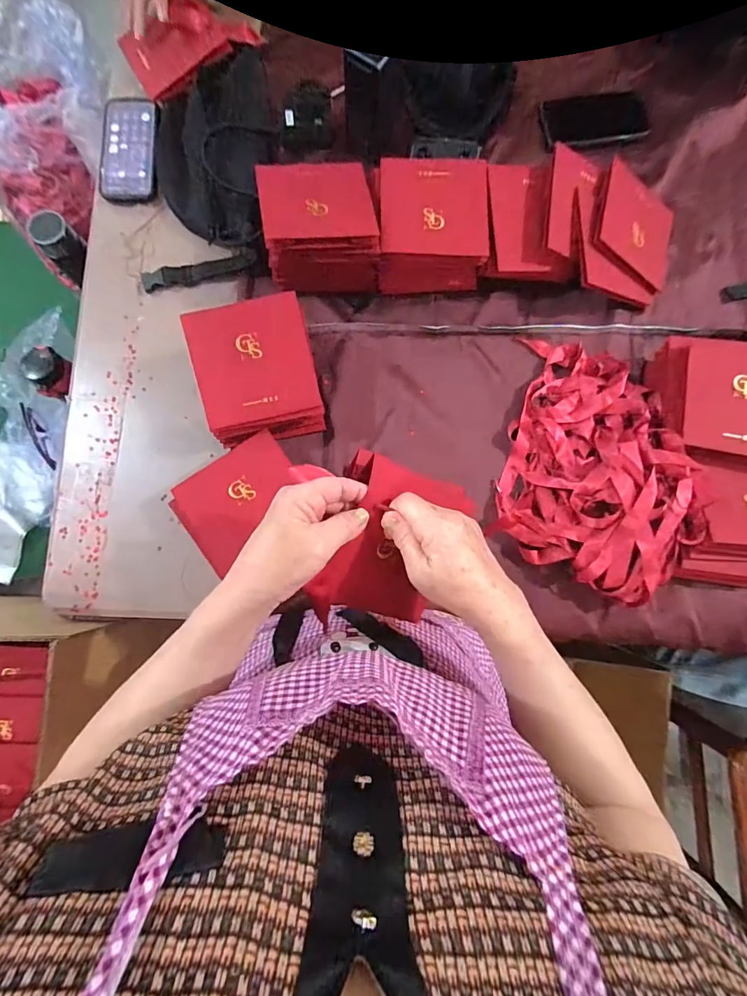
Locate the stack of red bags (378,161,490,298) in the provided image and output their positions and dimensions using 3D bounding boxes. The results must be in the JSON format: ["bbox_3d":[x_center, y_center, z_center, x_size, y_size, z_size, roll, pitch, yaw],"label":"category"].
[{"bbox_3d":[0.080,-0.375,0.579,0.141,0.074,0.150,0,84,-1],"label":"stack of red bags"}]

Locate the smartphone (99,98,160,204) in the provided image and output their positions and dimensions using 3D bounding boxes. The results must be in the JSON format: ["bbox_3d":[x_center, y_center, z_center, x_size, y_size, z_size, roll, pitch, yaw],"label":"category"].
[{"bbox_3d":[-0.360,-0.513,0.615,0.077,0.015,0.161,1,84,-1],"label":"smartphone"}]

